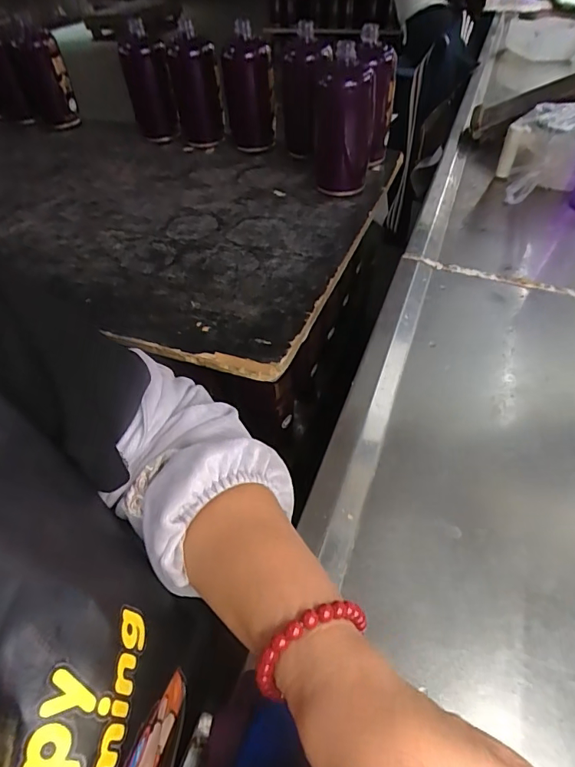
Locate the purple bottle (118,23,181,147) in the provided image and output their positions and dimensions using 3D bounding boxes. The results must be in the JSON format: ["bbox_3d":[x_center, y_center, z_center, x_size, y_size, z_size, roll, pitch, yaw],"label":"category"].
[{"bbox_3d":[-0.261,-0.561,0.886,0.089,0.195,0.066,-10,46,-5],"label":"purple bottle"}]

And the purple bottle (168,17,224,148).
[{"bbox_3d":[-0.169,-0.542,0.858,0.087,0.179,0.073,-11,46,-6],"label":"purple bottle"}]

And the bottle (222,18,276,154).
[{"bbox_3d":[-0.071,-0.522,0.831,0.082,0.186,0.074,-14,47,-10],"label":"bottle"}]

